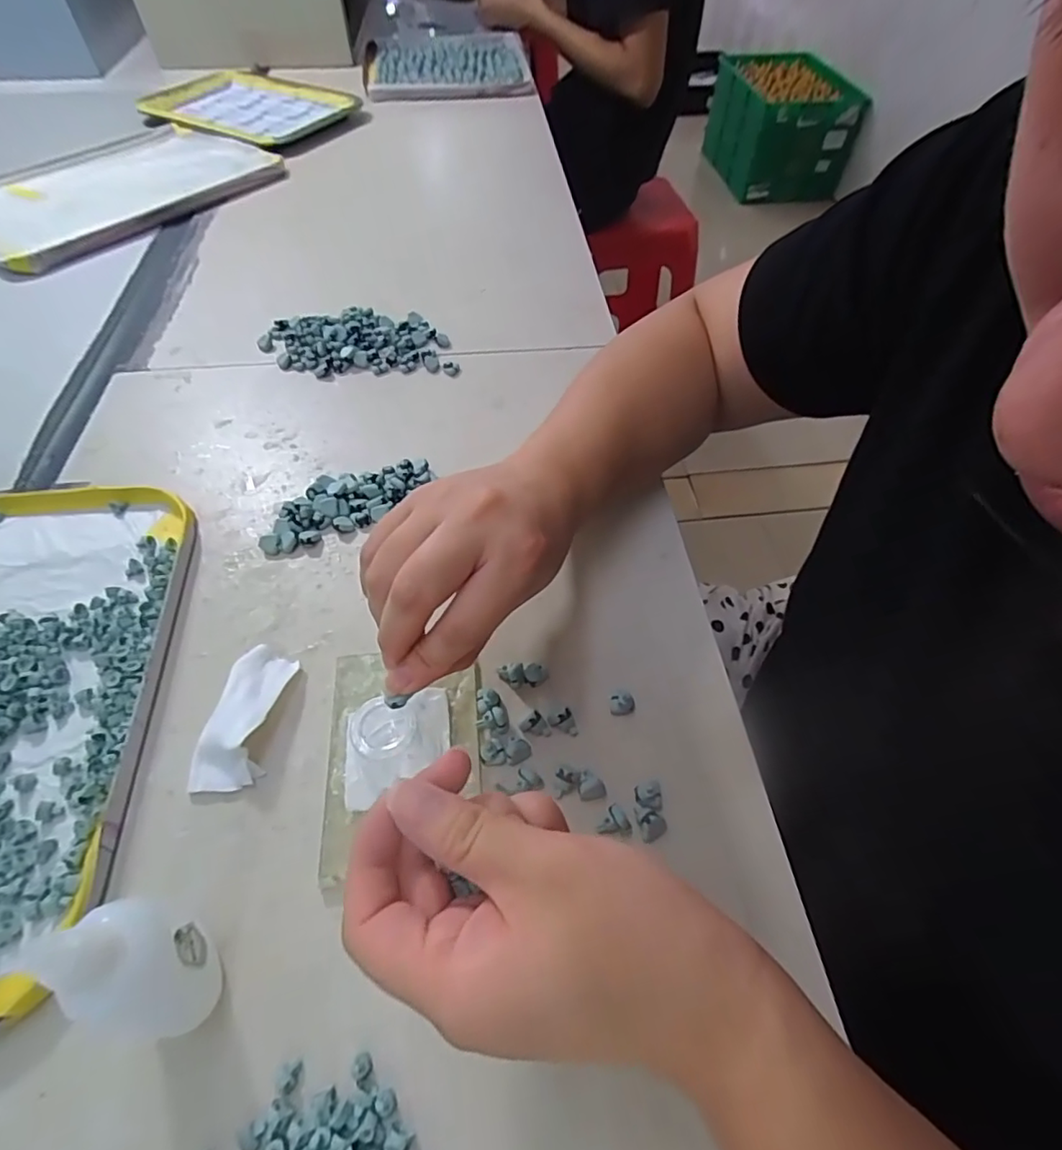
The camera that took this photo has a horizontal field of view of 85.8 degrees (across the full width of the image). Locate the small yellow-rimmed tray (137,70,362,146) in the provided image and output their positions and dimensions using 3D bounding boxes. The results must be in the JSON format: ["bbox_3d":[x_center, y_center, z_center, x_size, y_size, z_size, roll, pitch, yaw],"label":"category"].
[{"bbox_3d":[-0.372,-0.620,0.760,0.251,0.022,0.198,26,57,16],"label":"small yellow-rimmed tray"}]

